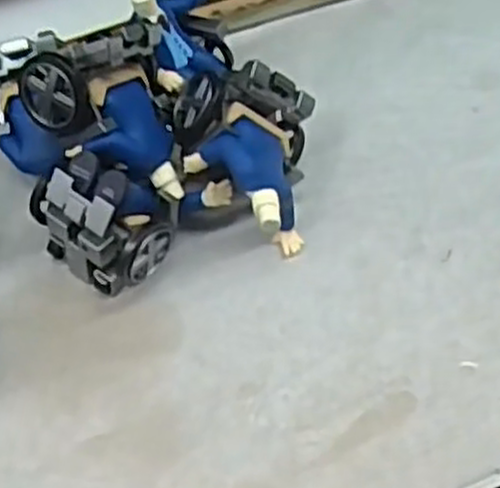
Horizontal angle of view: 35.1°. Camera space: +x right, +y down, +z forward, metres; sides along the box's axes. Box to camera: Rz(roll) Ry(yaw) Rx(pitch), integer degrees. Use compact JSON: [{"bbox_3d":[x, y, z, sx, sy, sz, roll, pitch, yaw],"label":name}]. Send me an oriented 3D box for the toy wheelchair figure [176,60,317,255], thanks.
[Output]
[{"bbox_3d":[-0.002,-0.029,0.295,0.048,0.048,0.061,0,58,1],"label":"toy wheelchair figure"}]

